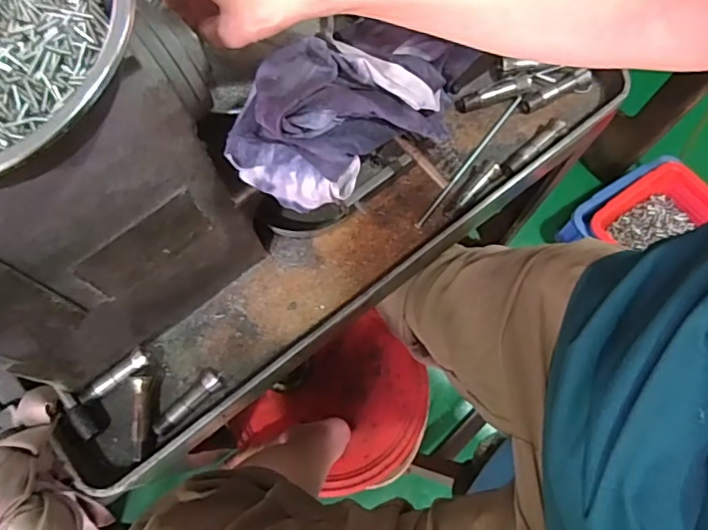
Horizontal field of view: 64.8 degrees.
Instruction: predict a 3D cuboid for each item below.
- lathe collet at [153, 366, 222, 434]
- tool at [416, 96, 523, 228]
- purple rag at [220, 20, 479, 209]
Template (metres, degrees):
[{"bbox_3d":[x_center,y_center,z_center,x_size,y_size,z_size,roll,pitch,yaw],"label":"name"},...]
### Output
[{"bbox_3d":[-0.156,0.131,0.529,0.020,0.023,0.076,40,79,10],"label":"lathe collet"},{"bbox_3d":[0.126,-0.112,0.599,0.006,0.013,0.187,38,78,10],"label":"tool"},{"bbox_3d":[0.001,-0.111,0.378,0.178,0.059,0.093,-32,77,-8],"label":"purple rag"}]

